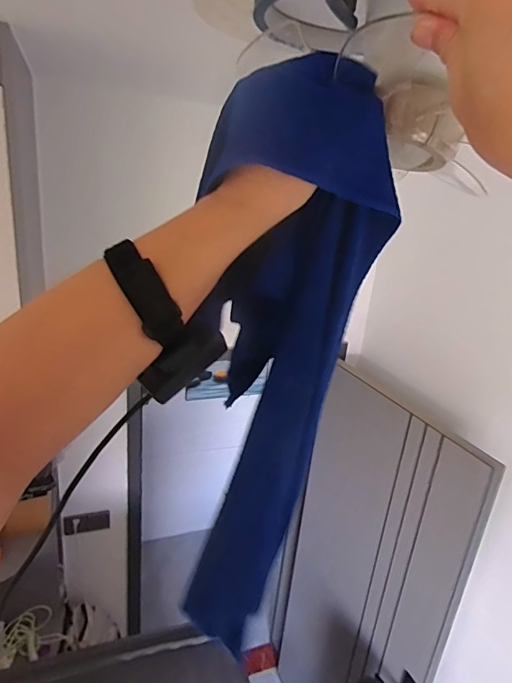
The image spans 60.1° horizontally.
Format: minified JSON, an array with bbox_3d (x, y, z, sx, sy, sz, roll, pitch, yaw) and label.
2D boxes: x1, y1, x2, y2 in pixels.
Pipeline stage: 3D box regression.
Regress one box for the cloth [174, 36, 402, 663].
[{"bbox_3d":[0.012,0.019,0.343,0.121,0.425,0.097,12,6,17],"label":"cloth"}]

